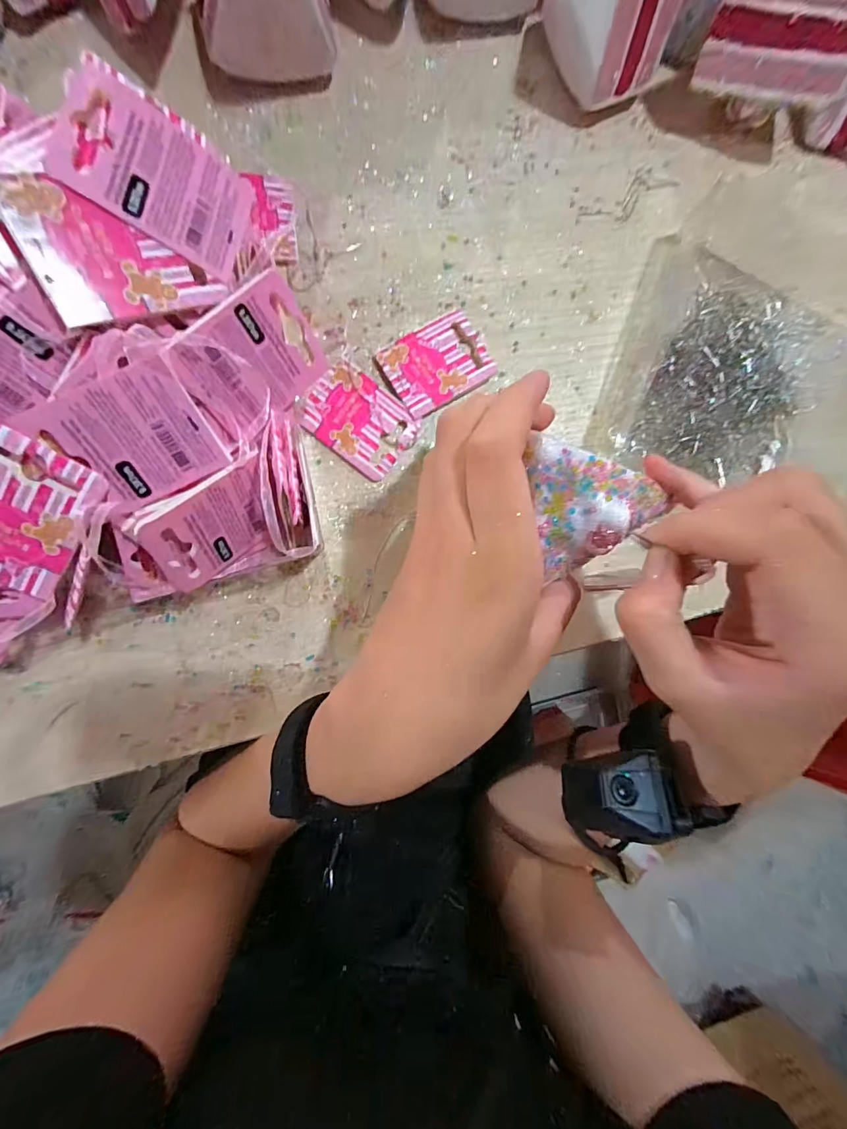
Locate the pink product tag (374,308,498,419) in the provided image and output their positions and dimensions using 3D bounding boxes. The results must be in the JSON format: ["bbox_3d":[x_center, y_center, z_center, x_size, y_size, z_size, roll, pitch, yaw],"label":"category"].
[{"bbox_3d":[0.009,-0.115,0.250,0.060,0.009,0.044,-33,94,-7],"label":"pink product tag"}]

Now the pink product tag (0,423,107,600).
[{"bbox_3d":[-0.152,-0.018,0.160,0.045,0.004,0.059,31,104,-24],"label":"pink product tag"}]

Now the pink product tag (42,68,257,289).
[{"bbox_3d":[-0.096,-0.141,0.160,0.060,0.004,0.044,17,82,-39],"label":"pink product tag"}]

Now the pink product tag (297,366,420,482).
[{"bbox_3d":[-0.036,-0.080,0.244,0.060,0.004,0.043,38,85,-6],"label":"pink product tag"}]

